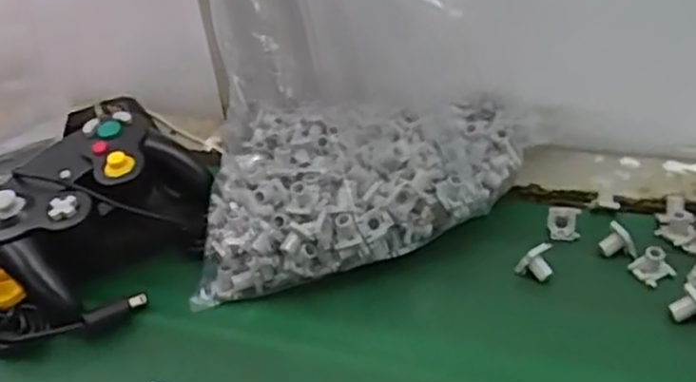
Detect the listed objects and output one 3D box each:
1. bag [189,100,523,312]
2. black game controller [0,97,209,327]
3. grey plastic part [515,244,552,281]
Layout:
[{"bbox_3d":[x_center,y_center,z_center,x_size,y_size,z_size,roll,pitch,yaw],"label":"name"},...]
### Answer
[{"bbox_3d":[0.012,-0.006,0.488,0.233,0.065,0.126,-9,35,-4],"label":"bag"},{"bbox_3d":[-0.165,0.012,0.483,0.144,0.078,0.111,-32,42,-32],"label":"black game controller"},{"bbox_3d":[0.113,0.044,0.443,0.021,0.020,0.015,2,36,12],"label":"grey plastic part"}]

